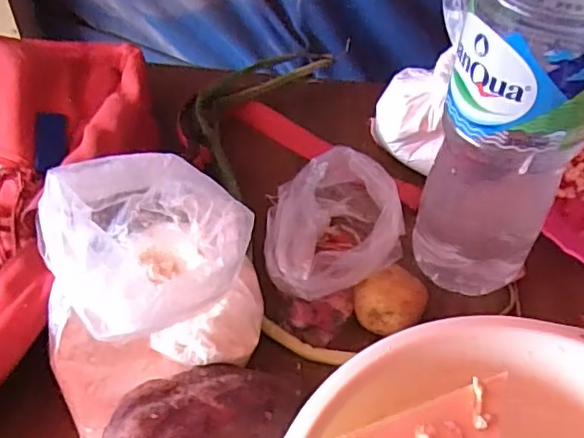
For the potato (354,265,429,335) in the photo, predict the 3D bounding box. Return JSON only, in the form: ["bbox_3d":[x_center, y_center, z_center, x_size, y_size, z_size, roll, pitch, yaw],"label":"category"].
[{"bbox_3d":[0.072,0.059,0.421,0.055,0.036,0.040,-24,54,-19],"label":"potato"}]

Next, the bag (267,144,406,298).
[{"bbox_3d":[0.029,0.013,0.427,0.108,0.085,0.085,-25,54,-19],"label":"bag"}]

